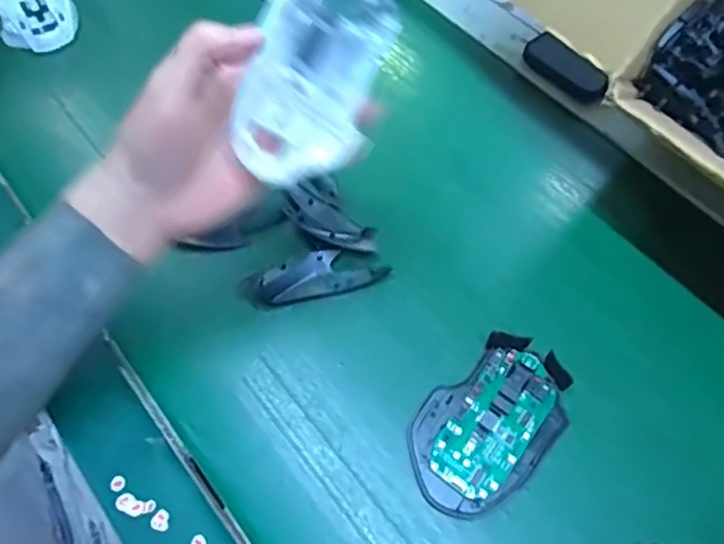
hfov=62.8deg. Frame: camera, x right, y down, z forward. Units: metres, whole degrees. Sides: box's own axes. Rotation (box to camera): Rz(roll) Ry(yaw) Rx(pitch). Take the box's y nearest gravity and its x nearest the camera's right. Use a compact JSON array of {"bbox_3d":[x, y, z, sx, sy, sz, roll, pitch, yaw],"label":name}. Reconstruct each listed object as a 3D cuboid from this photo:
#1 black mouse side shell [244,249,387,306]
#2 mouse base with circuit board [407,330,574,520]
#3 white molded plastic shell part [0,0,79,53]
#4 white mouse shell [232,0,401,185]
[{"bbox_3d":[-0.031,0.000,0.417,0.095,0.019,0.033,-13,62,-7],"label":"black mouse side shell"},{"bbox_3d":[0.080,0.092,0.366,0.072,0.014,0.115,40,68,20],"label":"mouse base with circuit board"},{"bbox_3d":[-0.299,-0.241,0.544,0.066,0.041,0.083,-23,63,-12],"label":"white molded plastic shell part"},{"bbox_3d":[-0.027,-0.105,0.320,0.064,0.112,0.035,13,14,-31],"label":"white mouse shell"}]

